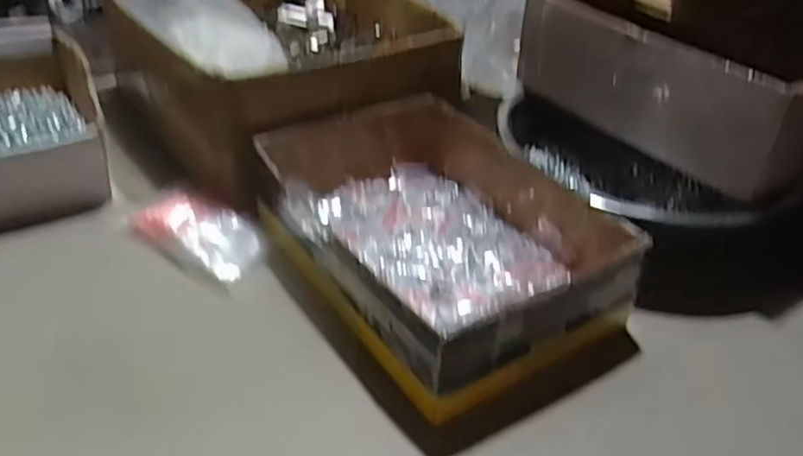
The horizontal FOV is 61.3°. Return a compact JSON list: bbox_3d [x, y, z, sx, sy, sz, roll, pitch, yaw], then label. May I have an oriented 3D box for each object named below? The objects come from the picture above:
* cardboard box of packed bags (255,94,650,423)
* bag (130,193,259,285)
[{"bbox_3d":[0.022,-0.003,0.497,0.180,0.065,0.258,-20,42,-29],"label":"cardboard box of packed bags"},{"bbox_3d":[-0.152,0.003,0.522,0.100,0.018,0.053,21,40,22],"label":"bag"}]

